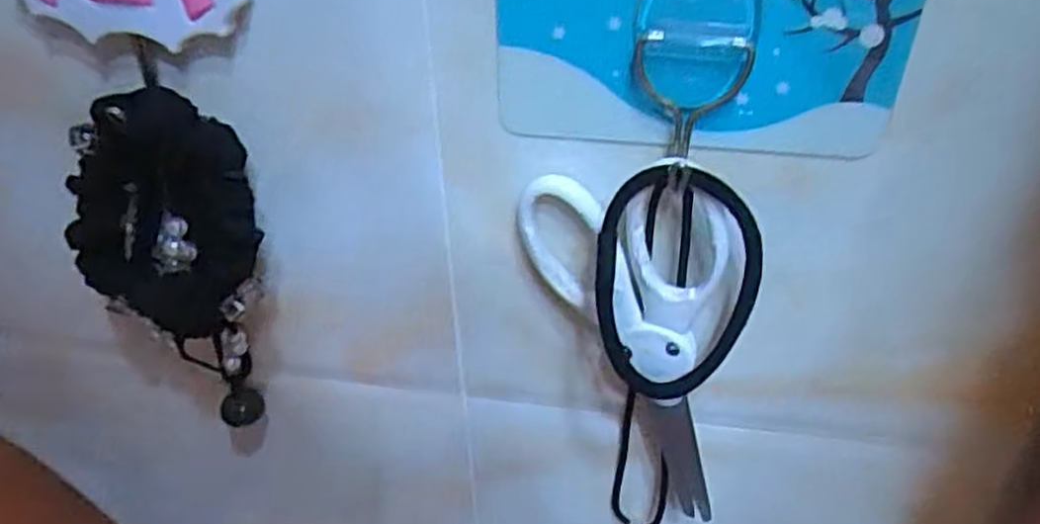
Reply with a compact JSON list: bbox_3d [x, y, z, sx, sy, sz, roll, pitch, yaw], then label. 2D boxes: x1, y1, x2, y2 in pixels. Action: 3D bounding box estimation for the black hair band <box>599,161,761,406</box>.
[{"bbox_3d":[0.042,0.007,0.200,0.044,0.068,0.012,-3,37,-1],"label":"black hair band"}]

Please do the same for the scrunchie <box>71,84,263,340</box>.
[{"bbox_3d":[-0.102,-0.009,0.220,0.057,0.077,0.020,3,37,6],"label":"scrunchie"}]

